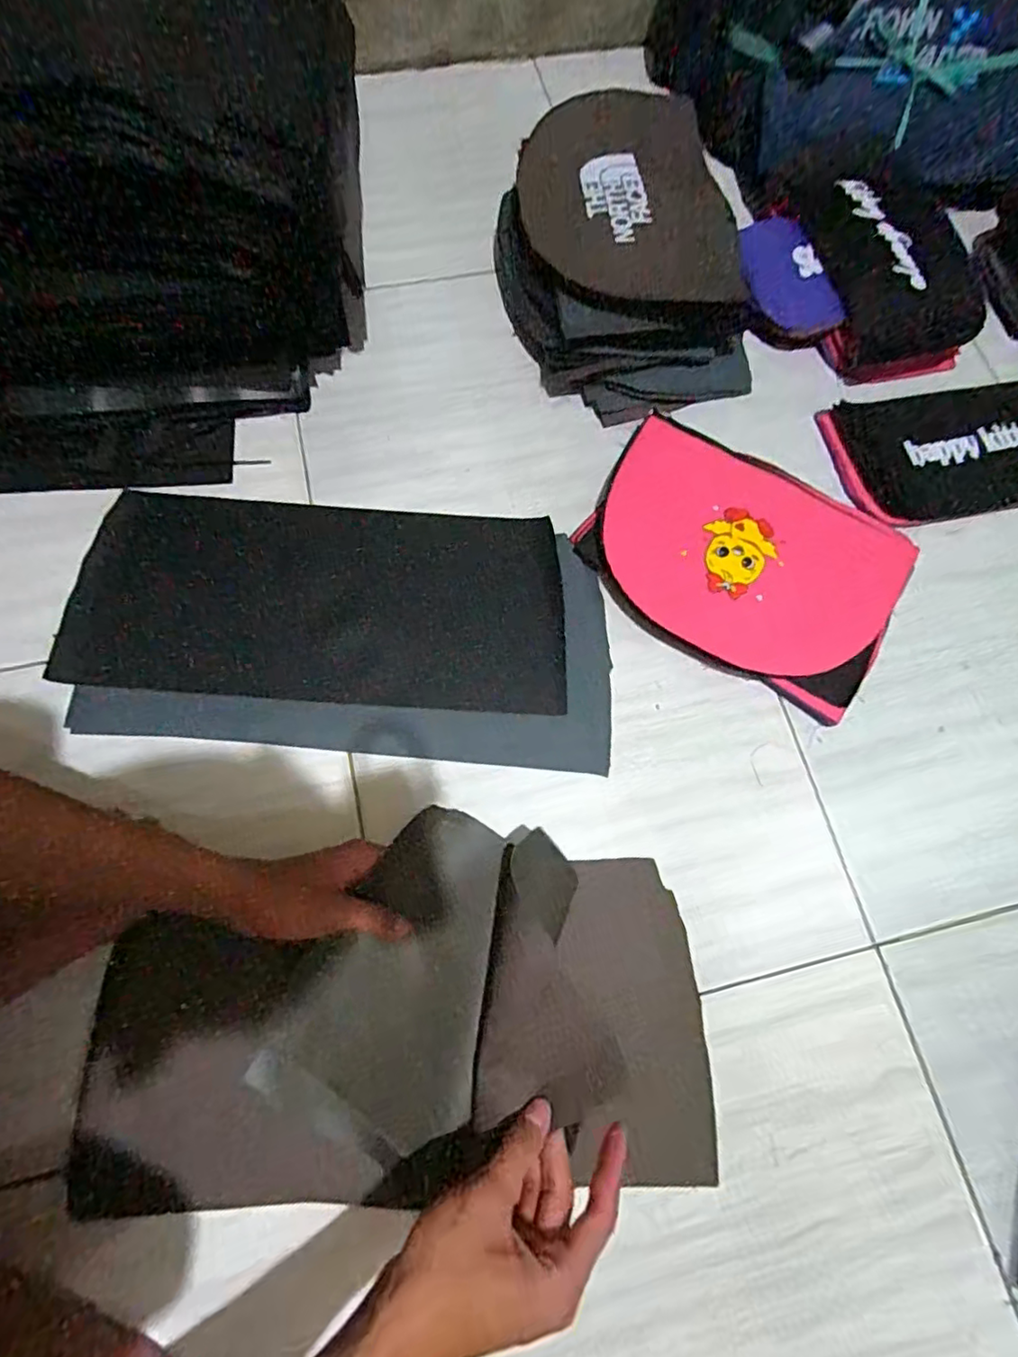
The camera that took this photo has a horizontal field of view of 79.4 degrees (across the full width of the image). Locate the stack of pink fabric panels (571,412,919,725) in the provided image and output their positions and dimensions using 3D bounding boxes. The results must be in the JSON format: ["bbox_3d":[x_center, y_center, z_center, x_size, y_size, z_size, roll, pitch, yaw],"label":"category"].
[{"bbox_3d":[0.225,-0.119,0.598,0.291,0.038,0.216,30,73,7],"label":"stack of pink fabric panels"}]

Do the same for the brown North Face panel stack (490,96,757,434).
[{"bbox_3d":[0.120,-0.467,0.678,0.249,0.116,0.347,-7,73,-5],"label":"brown North Face panel stack"}]

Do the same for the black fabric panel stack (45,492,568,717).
[{"bbox_3d":[-0.180,-0.076,0.593,0.458,0.014,0.209,3,72,-1],"label":"black fabric panel stack"}]

